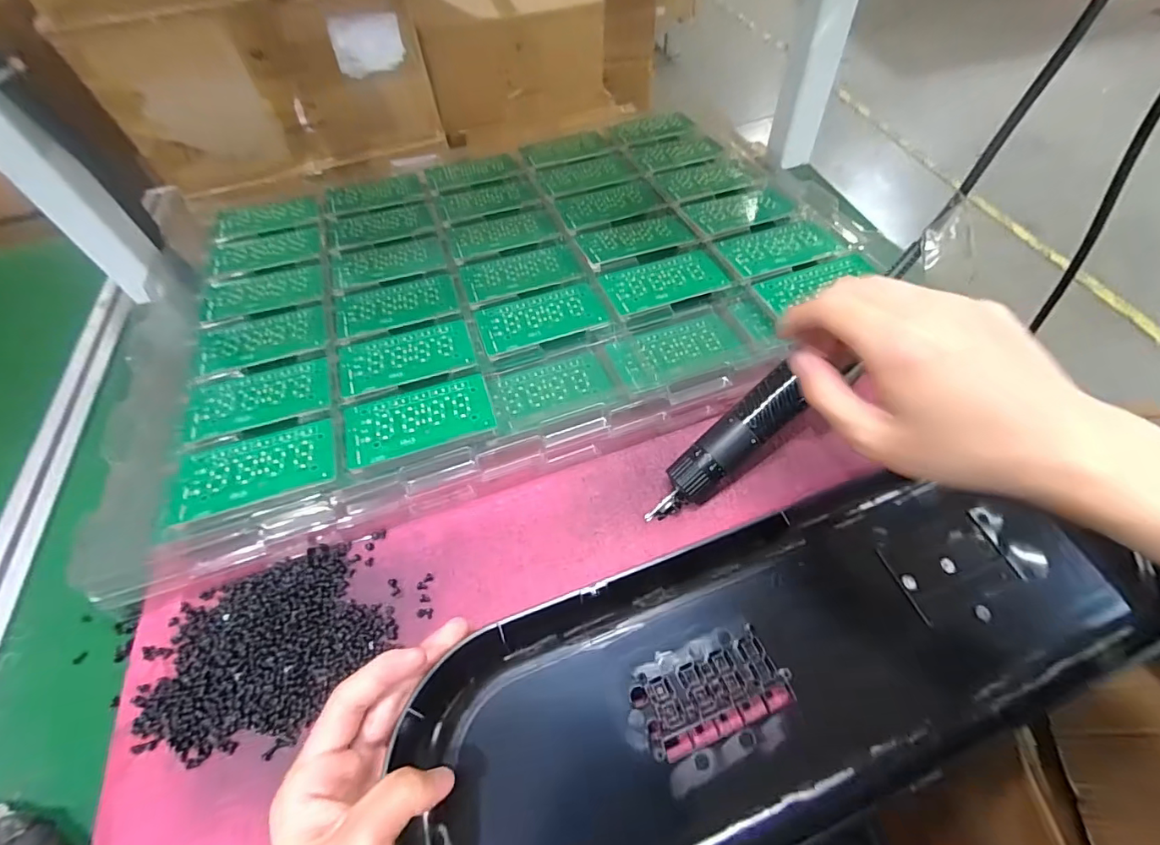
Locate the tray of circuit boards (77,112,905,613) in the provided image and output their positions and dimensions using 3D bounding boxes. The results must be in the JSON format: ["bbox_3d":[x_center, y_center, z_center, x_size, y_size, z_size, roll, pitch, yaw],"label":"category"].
[{"bbox_3d":[-0.071,-0.151,0.492,0.660,0.045,0.442,-16,56,-7],"label":"tray of circuit boards"}]

